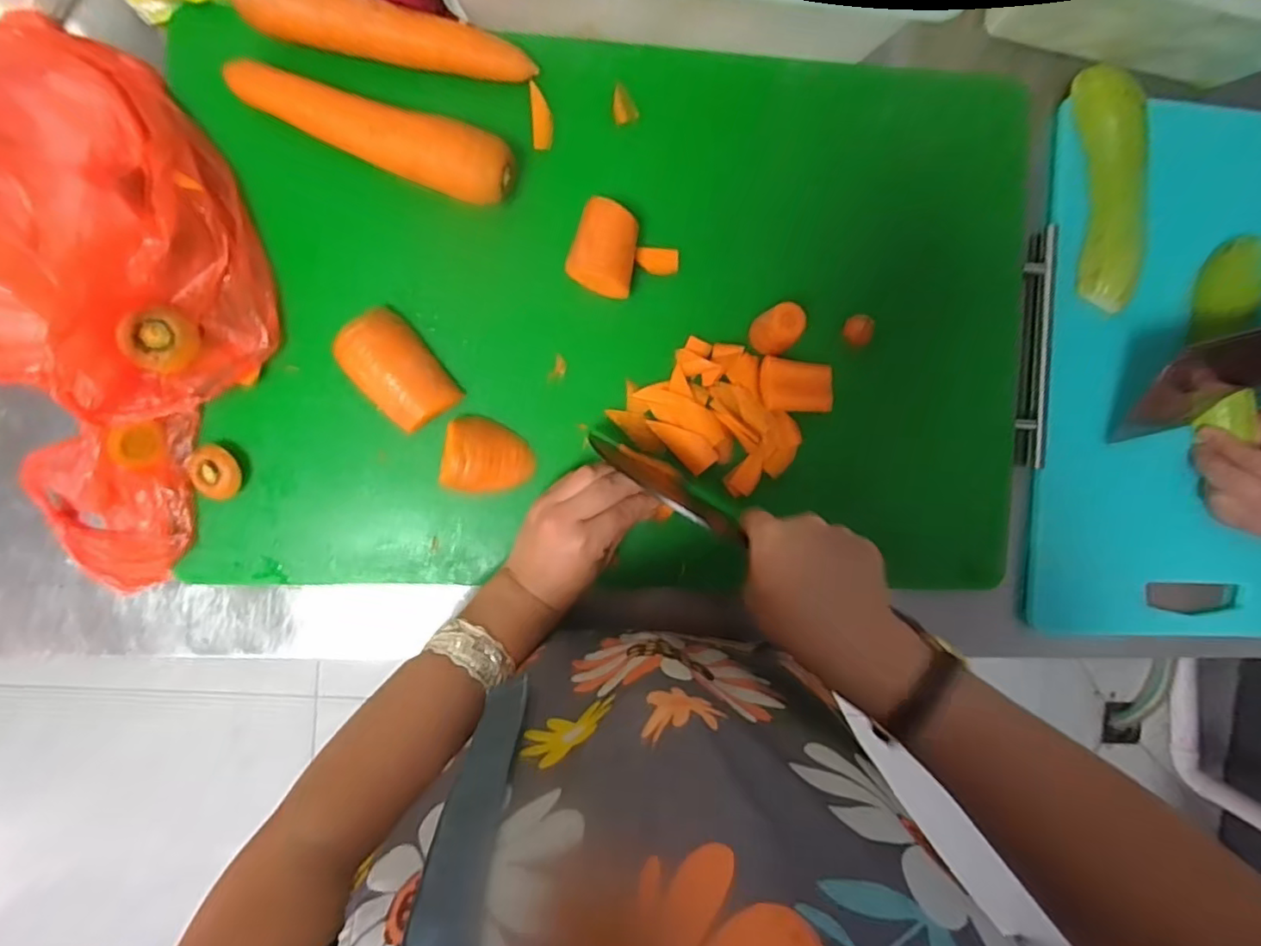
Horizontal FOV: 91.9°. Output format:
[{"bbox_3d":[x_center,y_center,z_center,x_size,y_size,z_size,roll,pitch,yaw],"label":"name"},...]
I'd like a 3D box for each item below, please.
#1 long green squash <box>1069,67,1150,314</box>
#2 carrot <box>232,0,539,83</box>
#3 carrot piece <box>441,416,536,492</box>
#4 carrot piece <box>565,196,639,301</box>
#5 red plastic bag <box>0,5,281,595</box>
[{"bbox_3d":[0.385,-0.229,0.488,0.038,0.039,0.188,-3,92,-6],"label":"long green squash"},{"bbox_3d":[-0.163,-0.300,0.415,0.188,0.031,0.042,9,91,-6],"label":"carrot"},{"bbox_3d":[-0.105,-0.011,0.452,0.063,0.030,0.054,13,91,-6],"label":"carrot piece"},{"bbox_3d":[-0.019,-0.160,0.446,0.045,0.046,0.062,12,91,-6],"label":"carrot piece"},{"bbox_3d":[-0.361,-0.117,0.404,0.215,0.085,0.369,-22,94,-5],"label":"red plastic bag"}]

